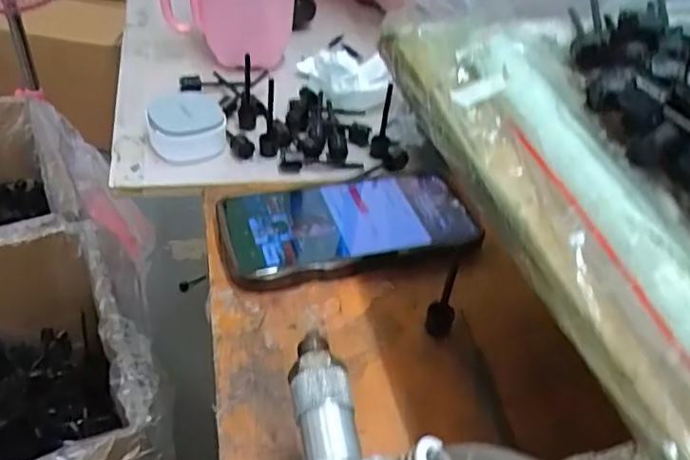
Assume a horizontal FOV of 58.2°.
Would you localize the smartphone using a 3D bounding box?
[{"bbox_3d":[0.002,-0.006,0.404,0.162,0.013,0.078,-9,45,-18],"label":"smartphone"}]

